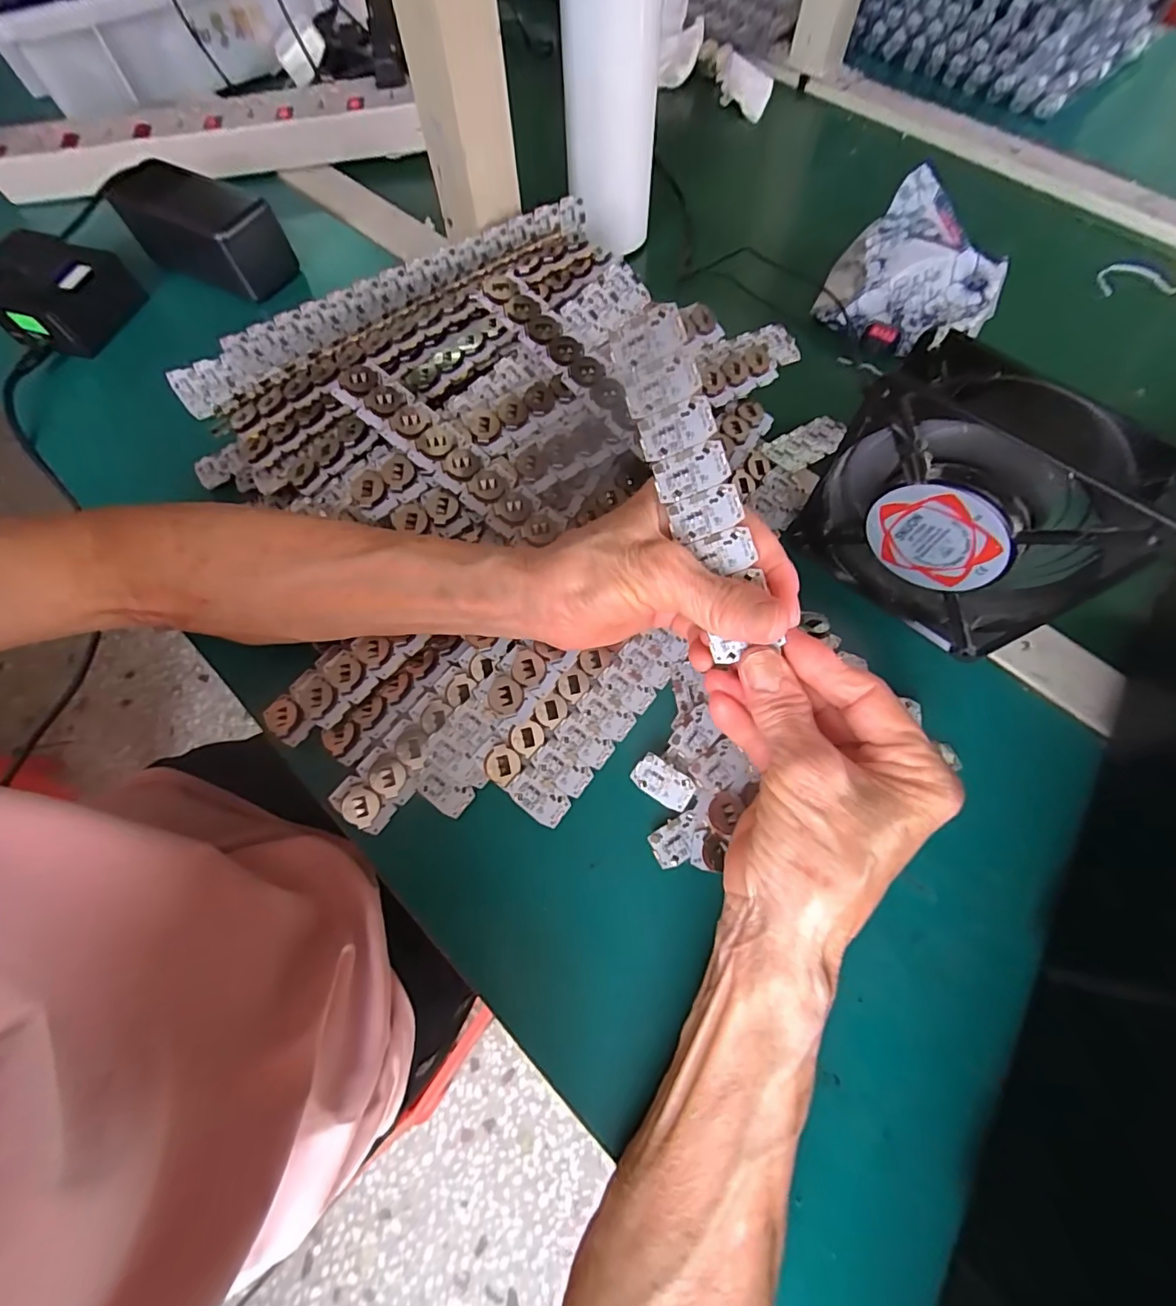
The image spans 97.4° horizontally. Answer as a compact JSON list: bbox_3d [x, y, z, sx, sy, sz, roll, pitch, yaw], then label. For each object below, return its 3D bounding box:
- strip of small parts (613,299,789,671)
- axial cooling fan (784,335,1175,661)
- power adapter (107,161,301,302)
[{"bbox_3d":[0.045,-0.067,0.215,0.030,0.005,0.142,-18,98,18],"label":"strip of small parts"},{"bbox_3d":[0.176,-0.065,0.251,0.120,0.124,0.043,42,76,16],"label":"axial cooling fan"},{"bbox_3d":[-0.298,-0.329,0.402,0.127,0.047,0.057,27,72,12],"label":"power adapter"}]

